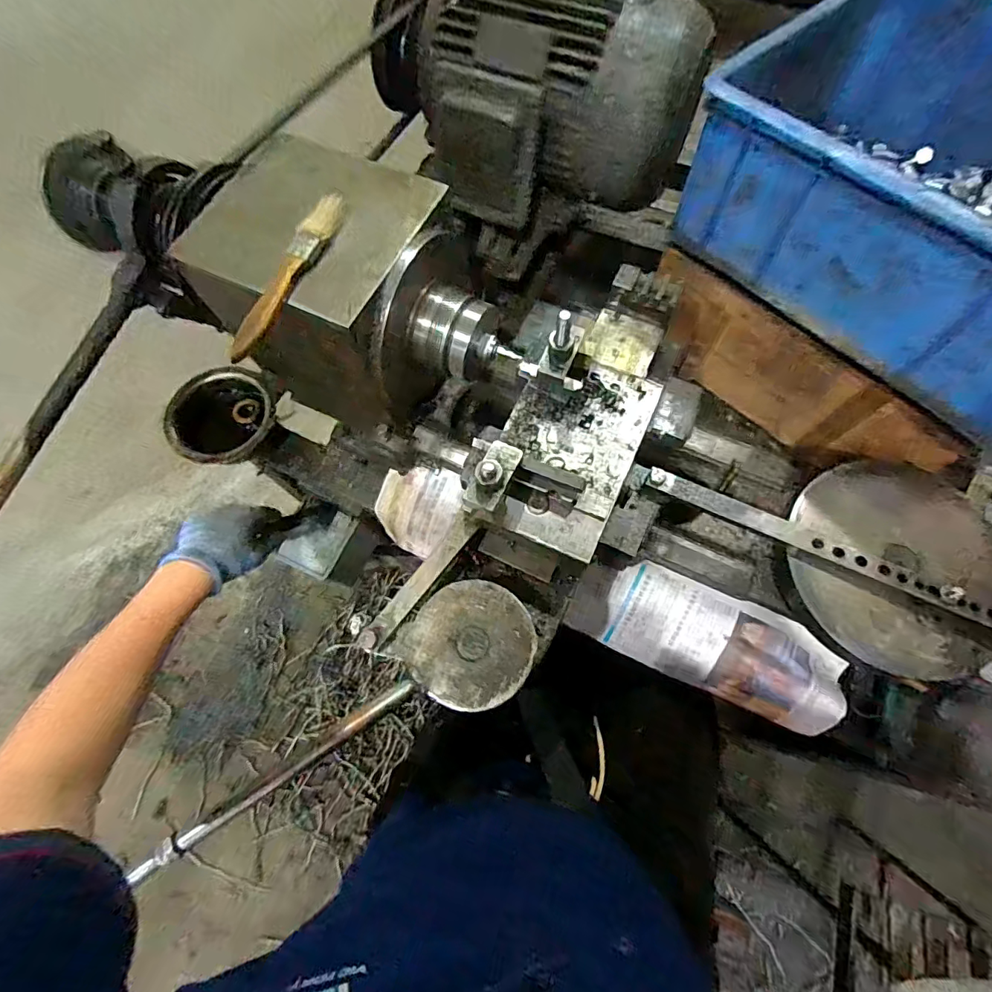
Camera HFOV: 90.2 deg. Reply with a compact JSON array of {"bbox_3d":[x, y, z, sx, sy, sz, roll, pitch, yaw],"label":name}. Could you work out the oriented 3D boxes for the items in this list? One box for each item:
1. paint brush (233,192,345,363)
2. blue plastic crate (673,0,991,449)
[{"bbox_3d":[-0.154,-0.164,0.365,0.022,0.014,0.152,23,71,10],"label":"paint brush"},{"bbox_3d":[0.414,-0.272,0.431,0.301,0.136,0.376,-39,73,-12],"label":"blue plastic crate"}]

